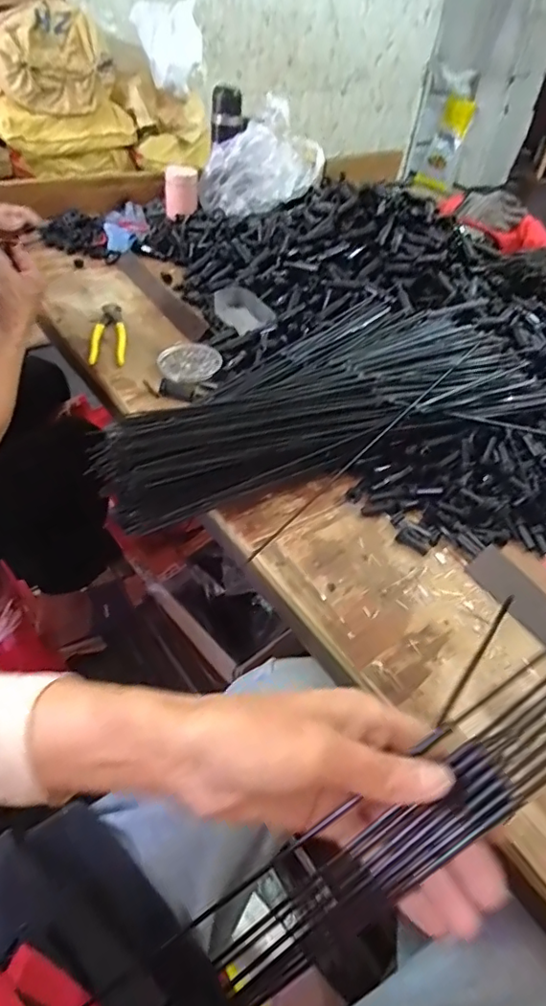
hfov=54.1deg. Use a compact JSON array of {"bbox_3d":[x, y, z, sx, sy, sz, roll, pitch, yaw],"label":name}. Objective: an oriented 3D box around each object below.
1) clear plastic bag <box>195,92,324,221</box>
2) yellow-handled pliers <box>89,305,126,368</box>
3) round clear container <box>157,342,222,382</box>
[{"bbox_3d":[-0.027,-0.700,1.105,0.236,0.178,0.112,-8,49,-14],"label":"clear plastic bag"},{"bbox_3d":[-0.255,-0.264,0.836,0.047,0.021,0.173,-3,48,-10],"label":"yellow-handled pliers"},{"bbox_3d":[-0.125,-0.213,0.805,0.088,0.014,0.099,-14,51,-19],"label":"round clear container"}]

